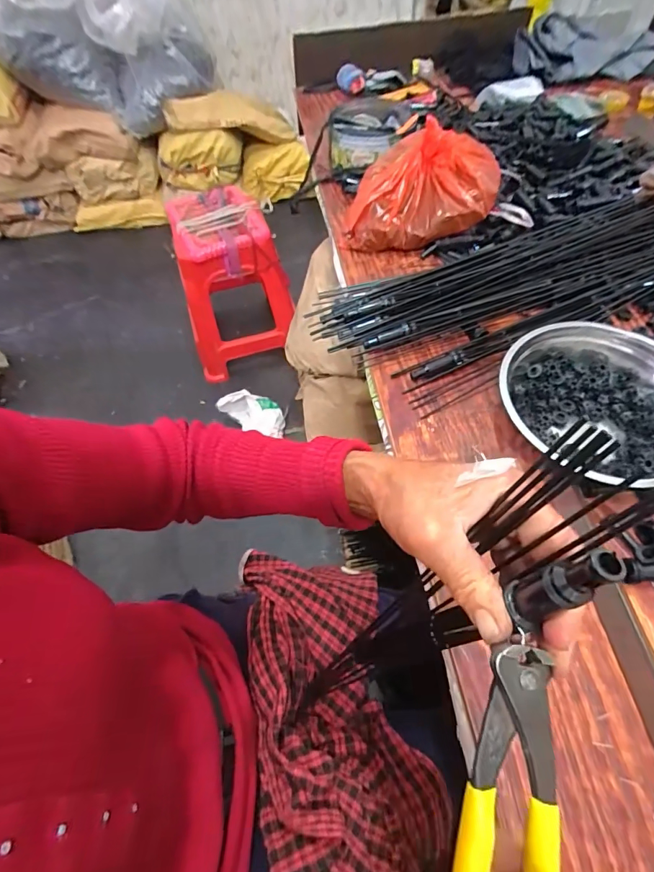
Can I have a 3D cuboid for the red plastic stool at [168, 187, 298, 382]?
[{"bbox_3d":[-0.339,-0.507,1.464,0.349,0.472,0.338,-23,59,-11],"label":"red plastic stool"}]

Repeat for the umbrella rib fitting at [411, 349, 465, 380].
[{"bbox_3d":[0.154,-0.096,0.570,0.078,0.018,0.022,-25,60,-12],"label":"umbrella rib fitting"}]

